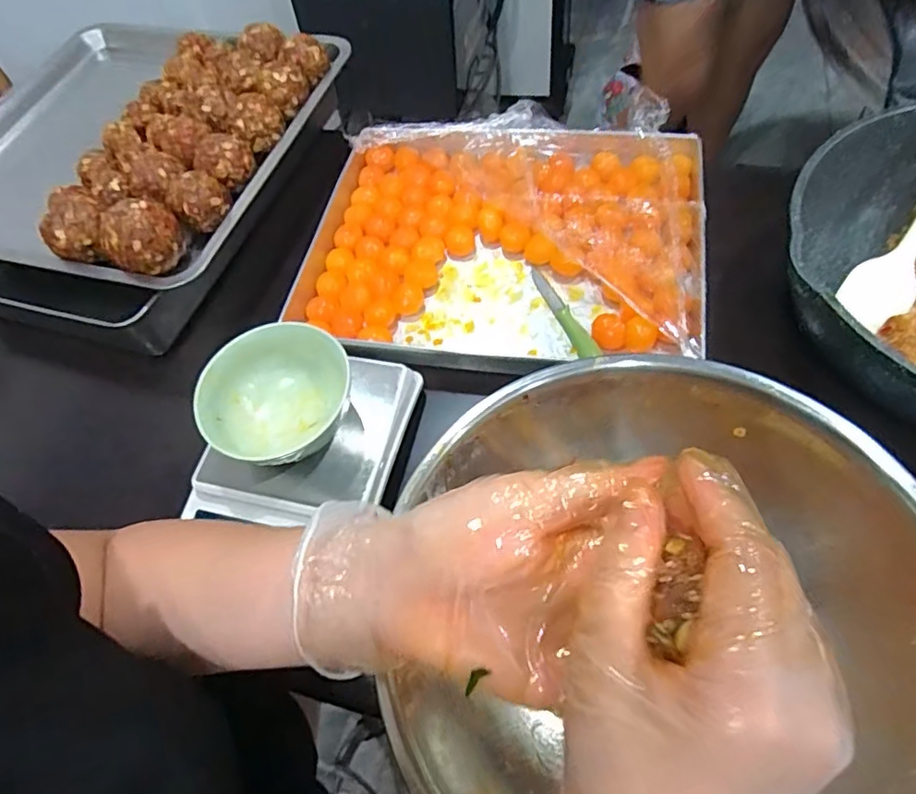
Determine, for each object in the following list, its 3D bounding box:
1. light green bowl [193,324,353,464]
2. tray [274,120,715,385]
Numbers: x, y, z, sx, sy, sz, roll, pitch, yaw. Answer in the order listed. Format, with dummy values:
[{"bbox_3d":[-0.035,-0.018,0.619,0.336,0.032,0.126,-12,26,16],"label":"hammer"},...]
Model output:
[{"bbox_3d":[-0.138,-0.002,0.443,0.095,0.052,0.095,-3,60,5],"label":"light green bowl"},{"bbox_3d":[0.044,-0.156,0.570,0.370,0.044,0.286,7,61,11],"label":"tray"}]

